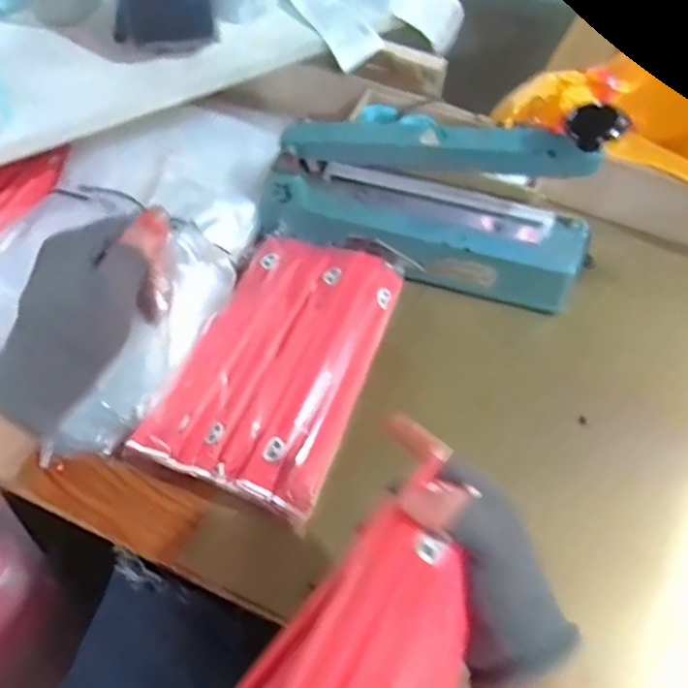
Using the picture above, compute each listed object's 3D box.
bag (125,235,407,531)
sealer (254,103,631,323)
[{"bbox_3d":[-0.048,-0.002,0.528,0.147,0.028,0.269,22,63,9],"label":"bag"},{"bbox_3d":[0.075,-0.133,0.538,0.300,0.178,0.071,14,62,4],"label":"sealer"}]

